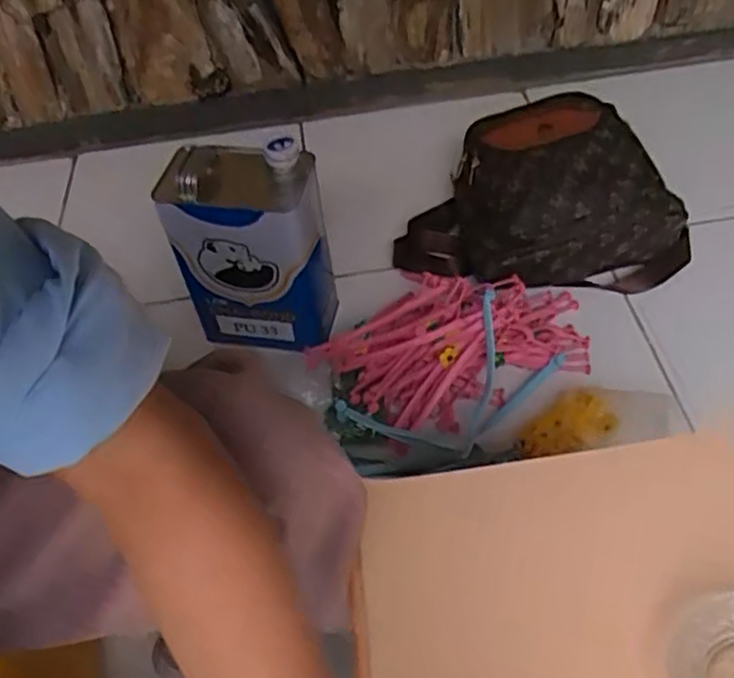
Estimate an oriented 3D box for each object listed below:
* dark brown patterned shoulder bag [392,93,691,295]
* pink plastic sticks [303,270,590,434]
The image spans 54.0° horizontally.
[{"bbox_3d":[0.218,-0.188,0.970,0.346,0.164,0.274,-16,50,-8],"label":"dark brown patterned shoulder bag"},{"bbox_3d":[0.105,-0.003,0.868,0.315,0.094,0.230,4,50,10],"label":"pink plastic sticks"}]

